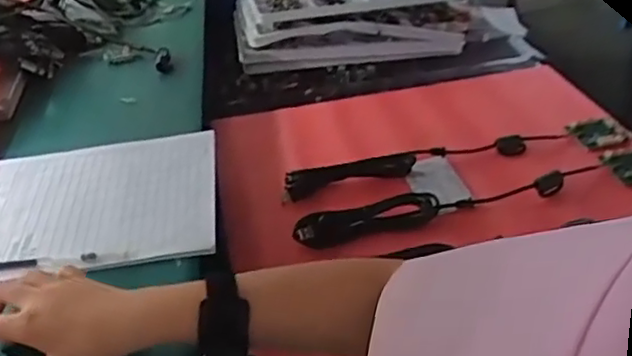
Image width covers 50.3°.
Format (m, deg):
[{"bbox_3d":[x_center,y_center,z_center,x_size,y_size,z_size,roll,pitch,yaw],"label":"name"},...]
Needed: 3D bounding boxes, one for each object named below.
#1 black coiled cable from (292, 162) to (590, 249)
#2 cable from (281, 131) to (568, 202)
[{"bbox_3d":[0.142,0.028,0.727,0.335,0.027,0.036,-10,36,-7],"label":"black coiled cable"},{"bbox_3d":[0.128,-0.022,0.793,0.339,0.030,0.034,-13,36,-11],"label":"cable"}]

